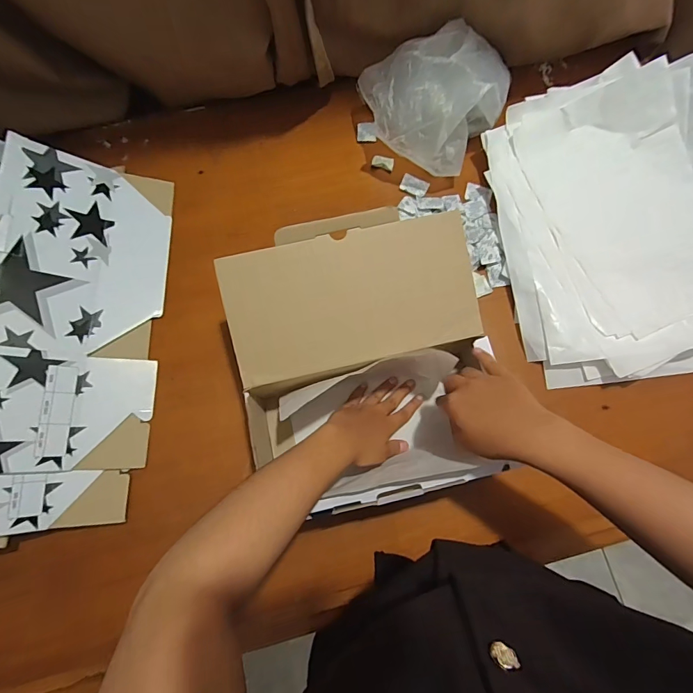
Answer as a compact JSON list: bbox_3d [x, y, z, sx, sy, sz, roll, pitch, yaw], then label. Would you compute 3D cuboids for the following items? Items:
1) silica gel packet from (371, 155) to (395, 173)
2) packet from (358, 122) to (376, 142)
[{"bbox_3d":[0.058,-0.291,0.627,0.034,0.009,0.022,14,75,3],"label":"silica gel packet"},{"bbox_3d":[0.033,-0.346,0.639,0.031,0.009,0.028,4,99,14],"label":"packet"}]

